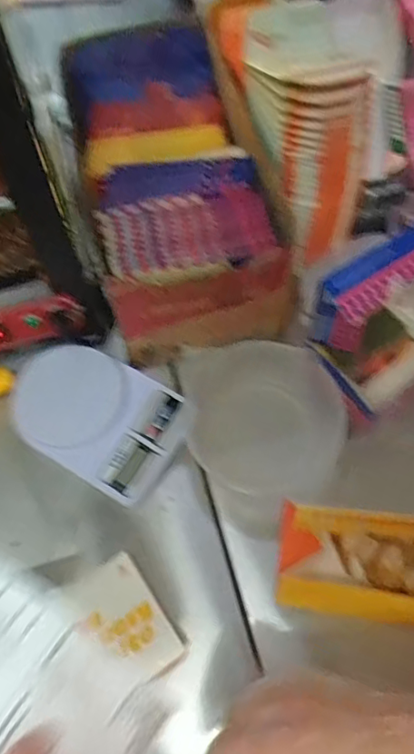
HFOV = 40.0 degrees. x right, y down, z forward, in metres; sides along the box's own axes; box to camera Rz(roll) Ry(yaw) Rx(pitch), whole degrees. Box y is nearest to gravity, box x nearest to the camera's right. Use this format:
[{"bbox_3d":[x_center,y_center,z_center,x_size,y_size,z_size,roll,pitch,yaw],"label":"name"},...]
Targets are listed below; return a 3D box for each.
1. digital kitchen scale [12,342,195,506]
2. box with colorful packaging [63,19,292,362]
[{"bbox_3d":[-0.120,0.038,0.631,0.184,0.031,0.136,26,66,14],"label":"digital kitchen scale"},{"bbox_3d":[-0.043,-0.213,0.672,0.176,0.185,0.348,-13,63,-5],"label":"box with colorful packaging"}]

